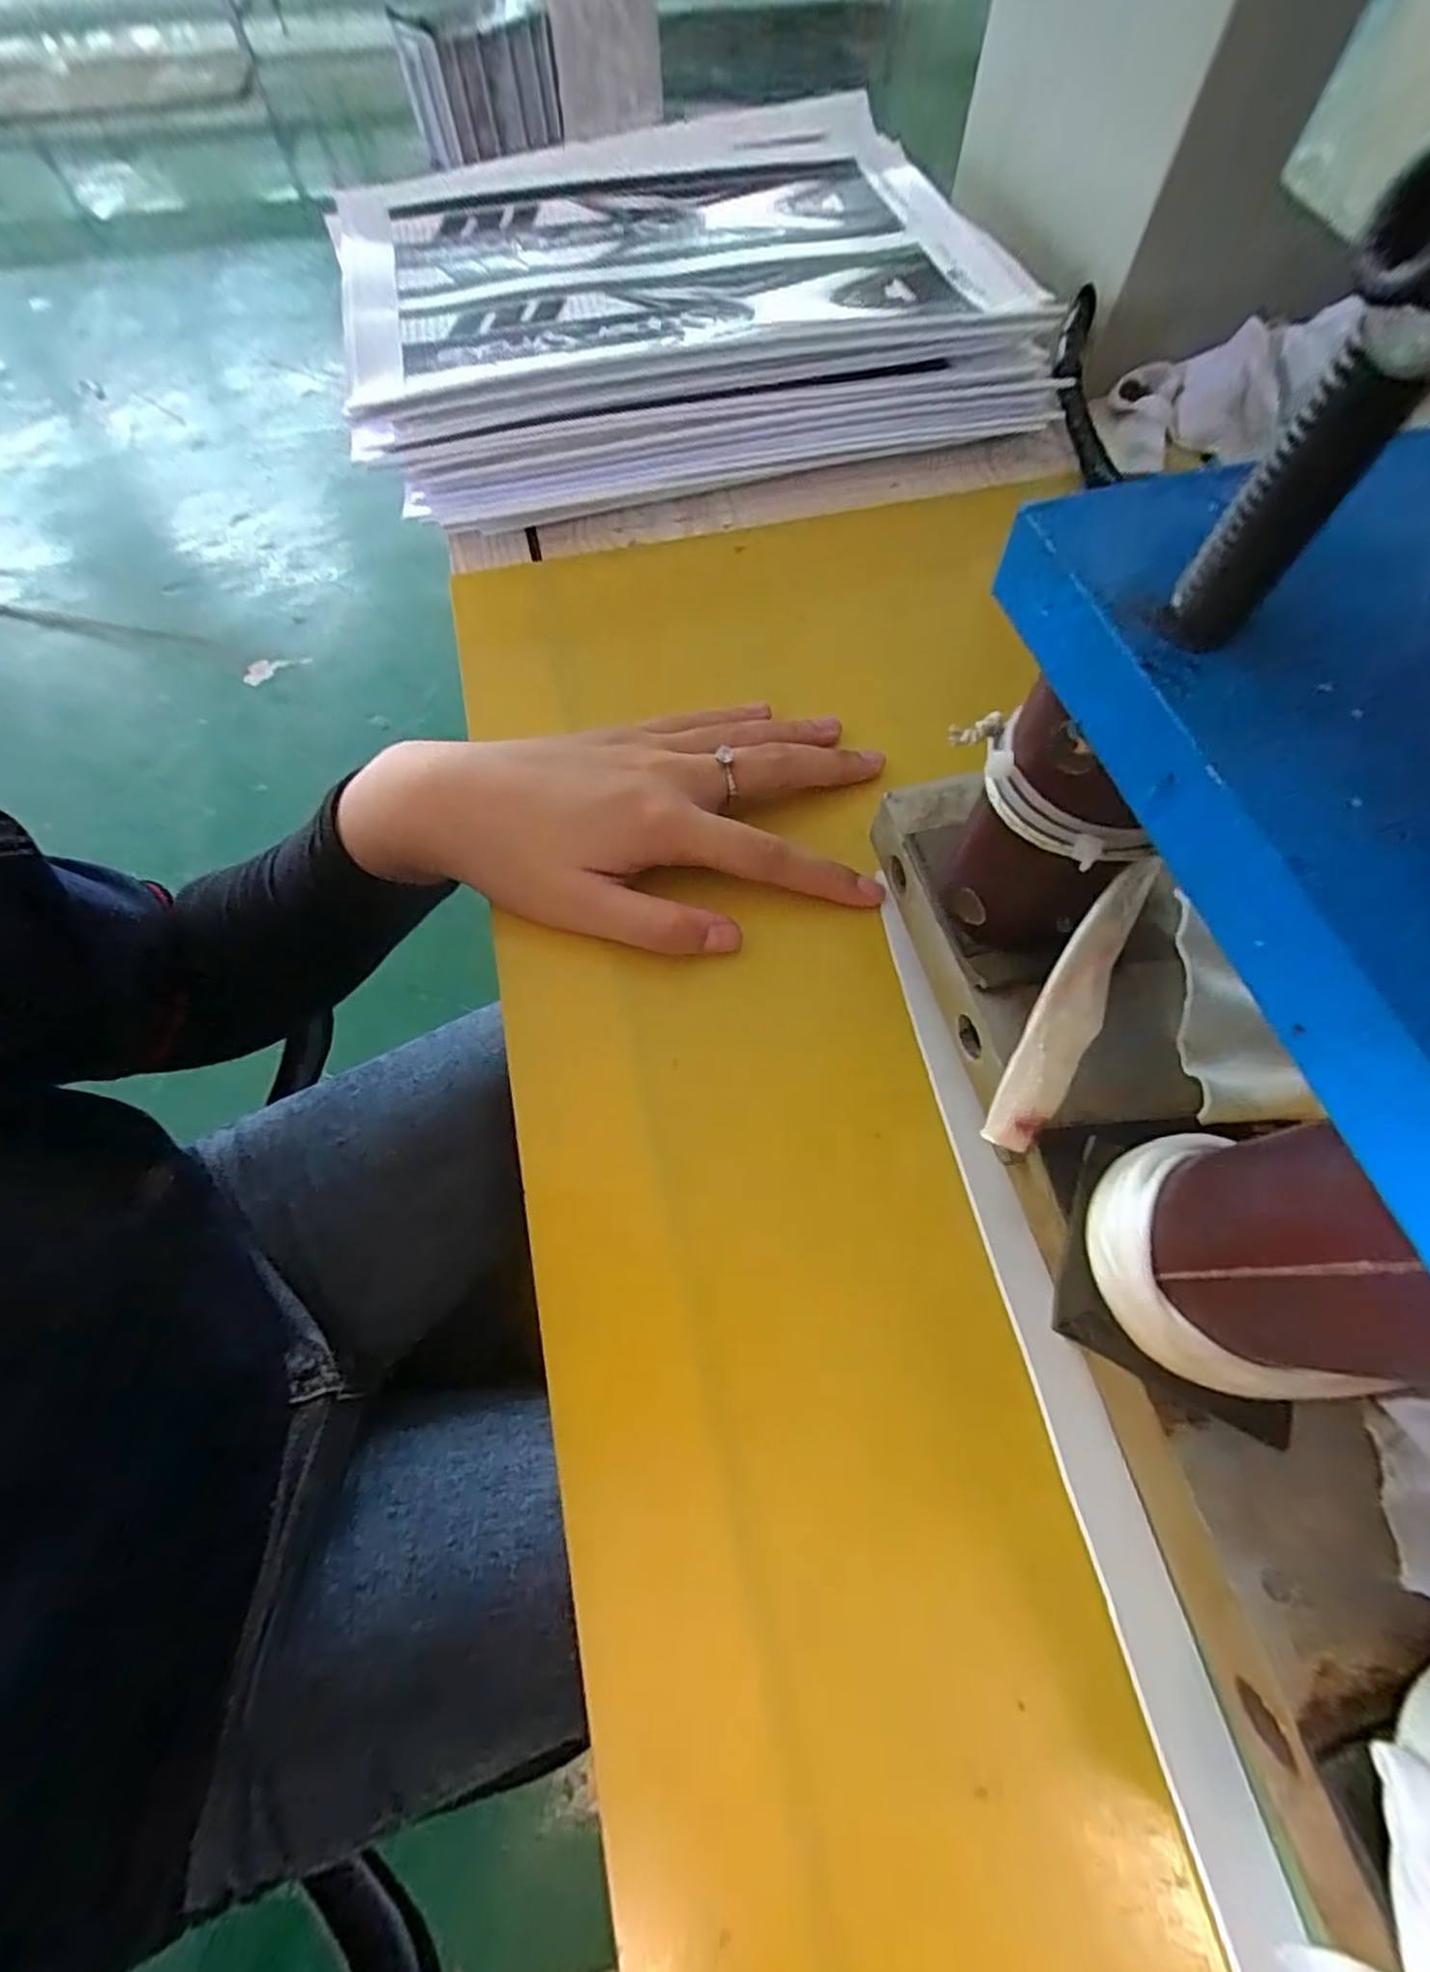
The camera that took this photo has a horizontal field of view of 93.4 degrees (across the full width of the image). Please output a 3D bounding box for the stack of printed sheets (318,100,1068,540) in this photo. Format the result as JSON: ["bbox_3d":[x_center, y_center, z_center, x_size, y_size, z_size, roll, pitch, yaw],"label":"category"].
[{"bbox_3d":[-0.026,-0.367,0.376,0.343,0.075,0.258,-18,65,-7],"label":"stack of printed sheets"}]

